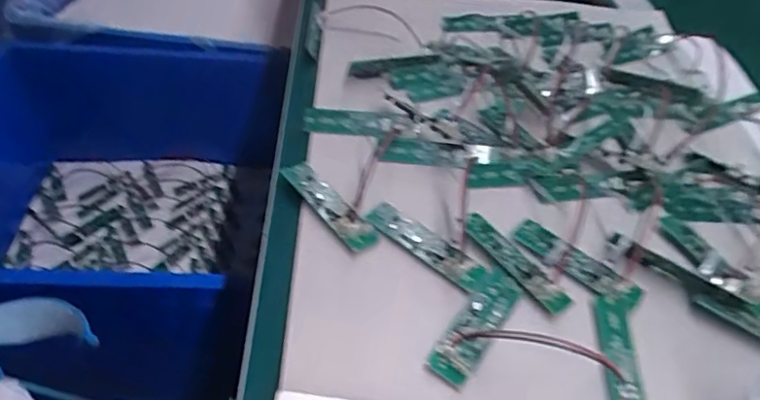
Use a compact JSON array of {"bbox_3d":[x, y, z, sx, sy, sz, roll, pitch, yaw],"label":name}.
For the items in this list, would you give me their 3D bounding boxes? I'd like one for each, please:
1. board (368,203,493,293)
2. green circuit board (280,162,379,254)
[{"bbox_3d":[0.028,0.026,0.345,0.081,0.004,0.021,33,47,22],"label":"board"},{"bbox_3d":[-0.032,0.002,0.361,0.020,0.008,0.083,-25,53,-32],"label":"green circuit board"}]

